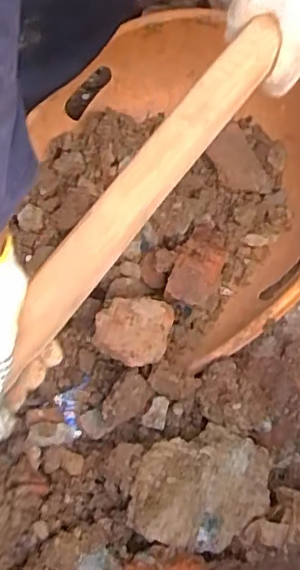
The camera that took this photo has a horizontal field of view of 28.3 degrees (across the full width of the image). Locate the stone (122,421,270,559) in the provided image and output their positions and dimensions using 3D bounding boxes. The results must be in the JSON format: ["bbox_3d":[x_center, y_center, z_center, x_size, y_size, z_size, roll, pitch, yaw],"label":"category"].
[{"bbox_3d":[0.059,0.217,0.650,0.175,0.088,0.124,-33,71,-16],"label":"stone"}]

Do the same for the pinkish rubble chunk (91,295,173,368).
[{"bbox_3d":[-0.023,0.050,0.692,0.086,0.034,0.078,23,76,-16],"label":"pinkish rubble chunk"}]

